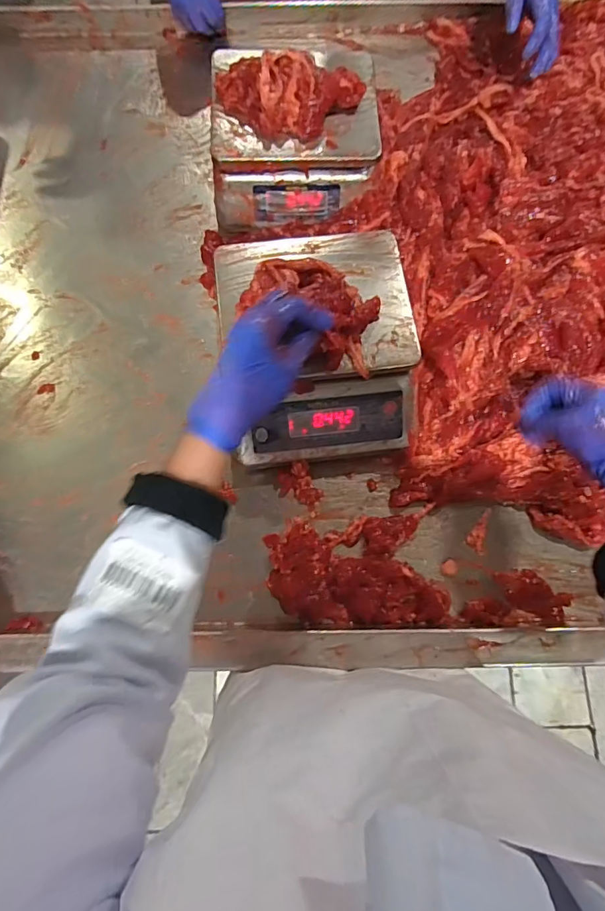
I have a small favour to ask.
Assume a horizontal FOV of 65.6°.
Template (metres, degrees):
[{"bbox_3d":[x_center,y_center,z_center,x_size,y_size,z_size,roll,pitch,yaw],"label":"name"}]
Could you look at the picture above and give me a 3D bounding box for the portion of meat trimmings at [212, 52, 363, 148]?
[{"bbox_3d":[-0.016,-0.463,0.601,0.184,0.046,0.099,-3,75,0],"label":"portion of meat trimmings"}]

